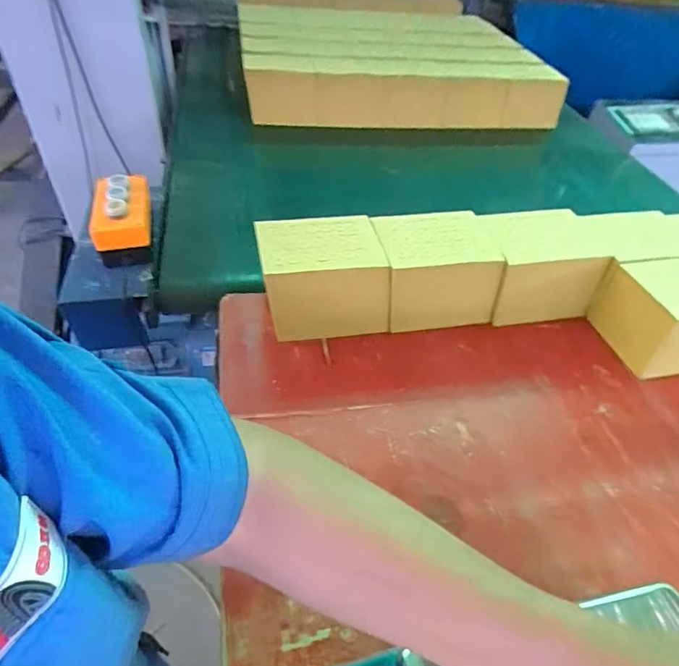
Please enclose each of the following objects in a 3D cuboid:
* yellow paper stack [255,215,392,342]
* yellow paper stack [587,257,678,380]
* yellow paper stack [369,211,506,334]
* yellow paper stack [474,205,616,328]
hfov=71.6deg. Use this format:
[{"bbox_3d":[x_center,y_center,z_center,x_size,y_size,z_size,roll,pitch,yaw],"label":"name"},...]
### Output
[{"bbox_3d":[-0.024,-0.075,0.664,0.164,0.126,0.118,-6,46,-10],"label":"yellow paper stack"},{"bbox_3d":[0.477,-0.025,0.670,0.187,0.107,0.122,-7,47,-11],"label":"yellow paper stack"},{"bbox_3d":[0.133,-0.088,0.691,0.167,0.123,0.127,-7,47,-11],"label":"yellow paper stack"},{"bbox_3d":[0.298,-0.102,0.716,0.192,0.133,0.118,-5,46,-10],"label":"yellow paper stack"}]

